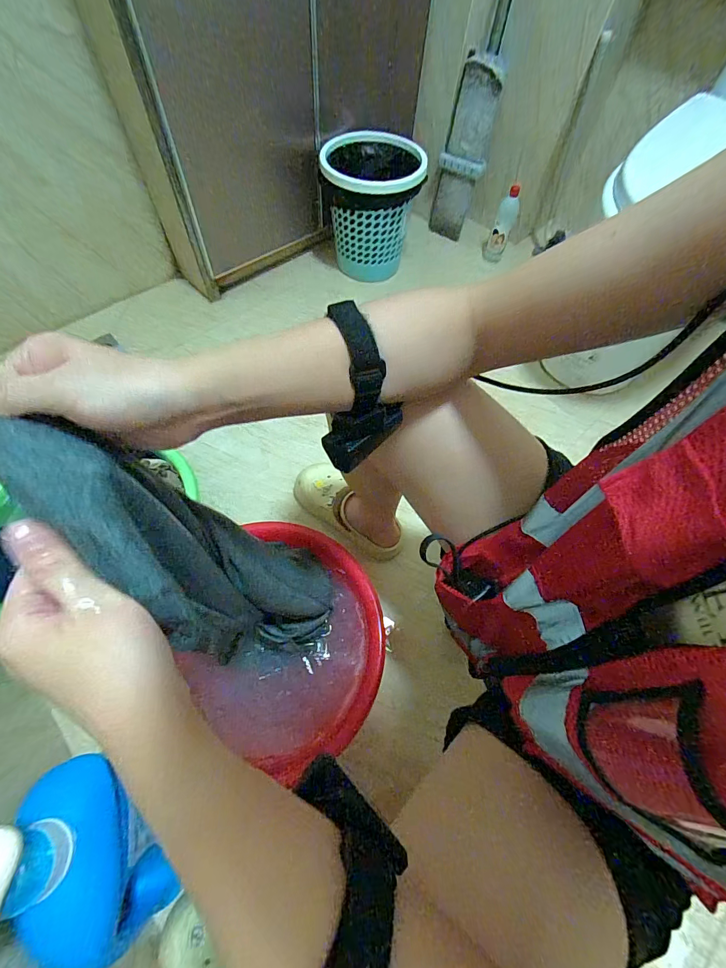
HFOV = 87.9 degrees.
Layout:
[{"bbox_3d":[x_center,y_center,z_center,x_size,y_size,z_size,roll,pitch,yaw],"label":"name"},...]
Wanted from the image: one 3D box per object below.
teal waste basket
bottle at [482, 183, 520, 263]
[{"bbox_3d":[0.019,-0.751,1.050,0.260,0.276,0.232,-1,62,-5],"label":"teal waste basket"},{"bbox_3d":[0.426,-0.791,1.157,0.068,0.192,0.063,19,62,6],"label":"bottle"}]

